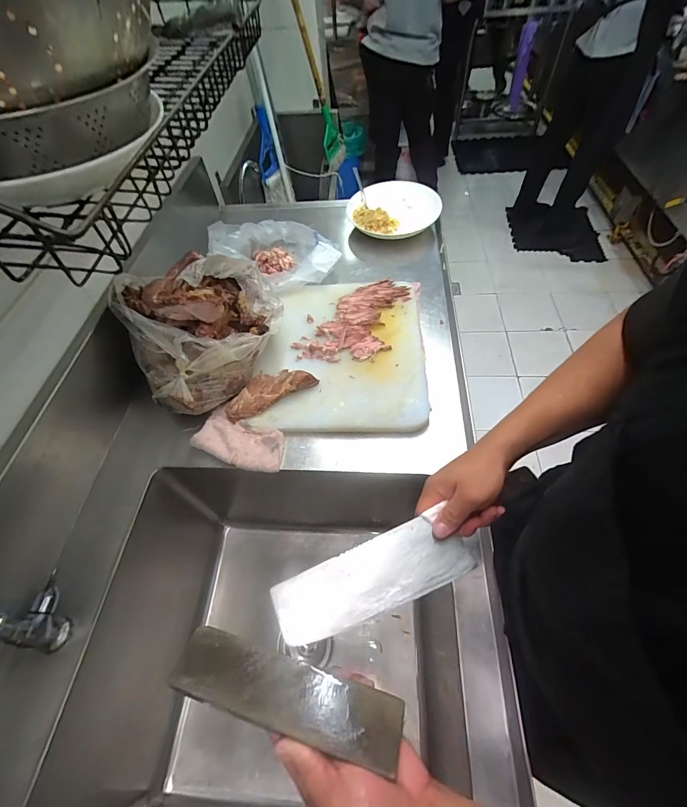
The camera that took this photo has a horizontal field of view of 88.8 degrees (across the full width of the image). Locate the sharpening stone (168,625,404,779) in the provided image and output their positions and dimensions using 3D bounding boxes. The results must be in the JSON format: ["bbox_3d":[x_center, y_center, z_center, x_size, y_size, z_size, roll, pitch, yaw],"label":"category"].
[{"bbox_3d":[-0.050,0.248,0.300,0.196,0.017,0.047,11,58,11],"label":"sharpening stone"}]

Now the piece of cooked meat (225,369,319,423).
[{"bbox_3d":[-0.143,-0.029,0.665,0.174,0.032,0.065,-26,59,-12],"label":"piece of cooked meat"}]

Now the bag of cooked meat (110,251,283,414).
[{"bbox_3d":[-0.274,-0.160,0.687,0.276,0.148,0.284,-30,60,-15],"label":"bag of cooked meat"}]

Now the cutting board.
[{"bbox_3d":[0.000,-0.119,0.731,0.329,0.023,0.387,1,58,4],"label":"cutting board"}]

